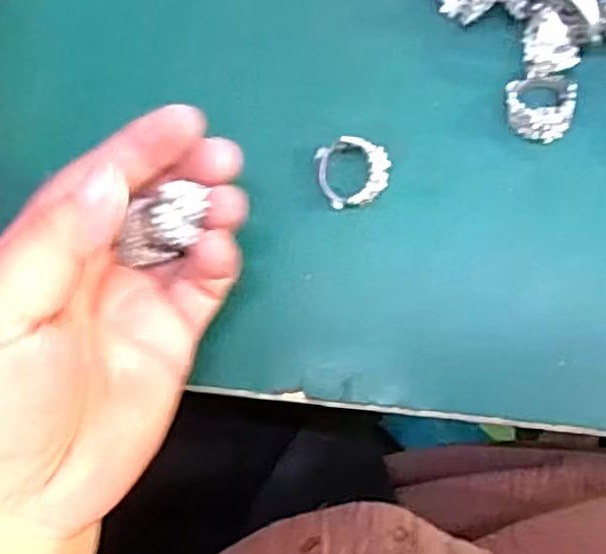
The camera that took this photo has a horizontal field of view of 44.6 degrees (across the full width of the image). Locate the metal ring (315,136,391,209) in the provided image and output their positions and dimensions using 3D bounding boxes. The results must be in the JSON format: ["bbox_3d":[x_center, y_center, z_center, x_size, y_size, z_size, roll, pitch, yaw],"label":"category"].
[{"bbox_3d":[0.018,-0.038,0.266,0.026,0.011,0.024,-1,84,7],"label":"metal ring"}]

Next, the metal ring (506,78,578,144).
[{"bbox_3d":[0.083,-0.060,0.258,0.022,0.013,0.022,-1,84,7],"label":"metal ring"}]

